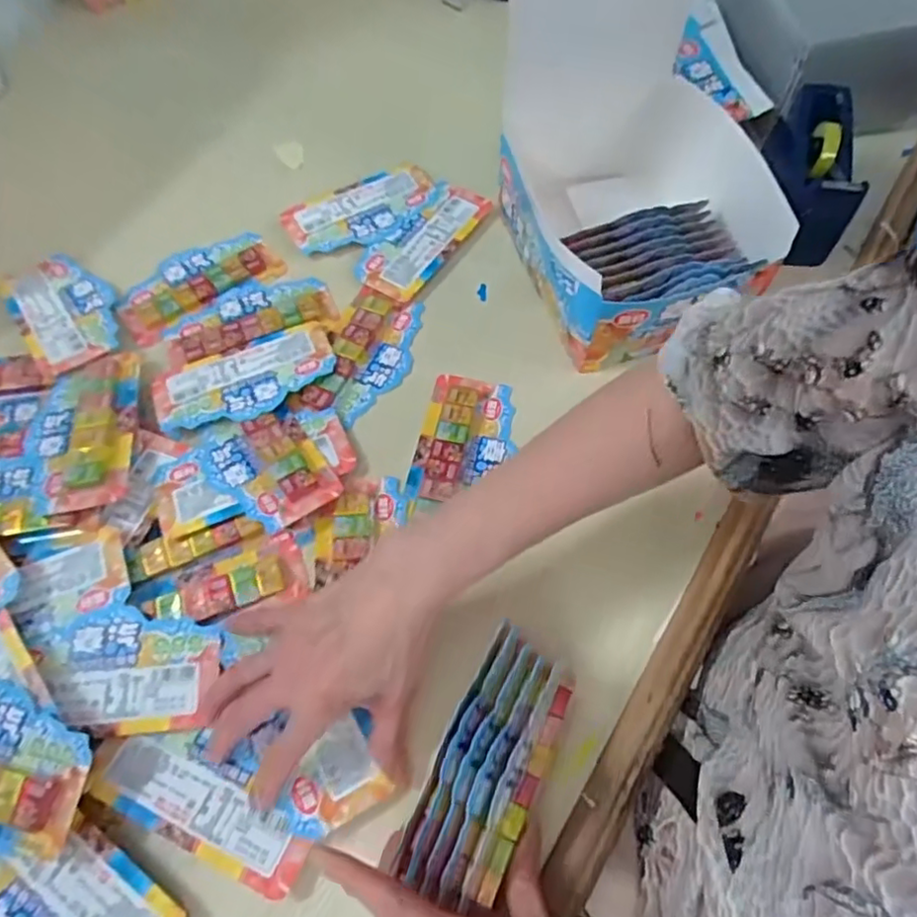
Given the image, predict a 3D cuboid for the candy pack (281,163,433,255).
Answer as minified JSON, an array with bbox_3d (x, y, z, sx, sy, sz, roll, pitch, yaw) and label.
[{"bbox_3d":[-0.092,-0.240,0.602,0.139,0.013,0.081,-32,69,-16],"label":"candy pack"}]

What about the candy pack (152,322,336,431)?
[{"bbox_3d":[-0.172,-0.066,0.513,0.145,0.007,0.073,-20,66,-11],"label":"candy pack"}]

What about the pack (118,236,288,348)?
[{"bbox_3d":[-0.237,-0.163,0.572,0.143,0.012,0.074,-33,69,-16],"label":"pack"}]

